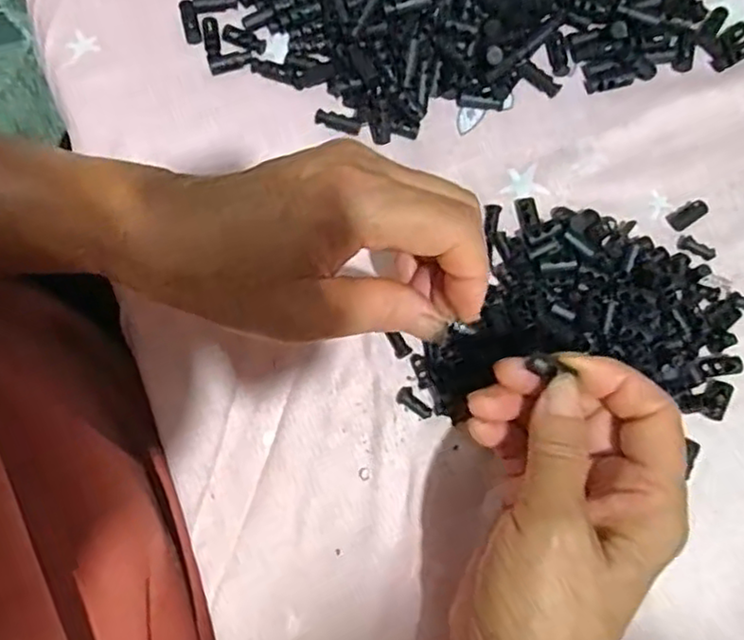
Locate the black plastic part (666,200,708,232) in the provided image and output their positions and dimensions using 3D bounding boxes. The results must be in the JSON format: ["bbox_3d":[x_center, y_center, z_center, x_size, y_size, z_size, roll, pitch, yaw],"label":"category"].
[{"bbox_3d":[0.167,-0.056,0.354,0.020,0.006,0.011,-32,77,-9],"label":"black plastic part"}]

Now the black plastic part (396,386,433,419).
[{"bbox_3d":[0.021,0.040,0.326,0.019,0.004,0.009,30,76,7],"label":"black plastic part"}]

